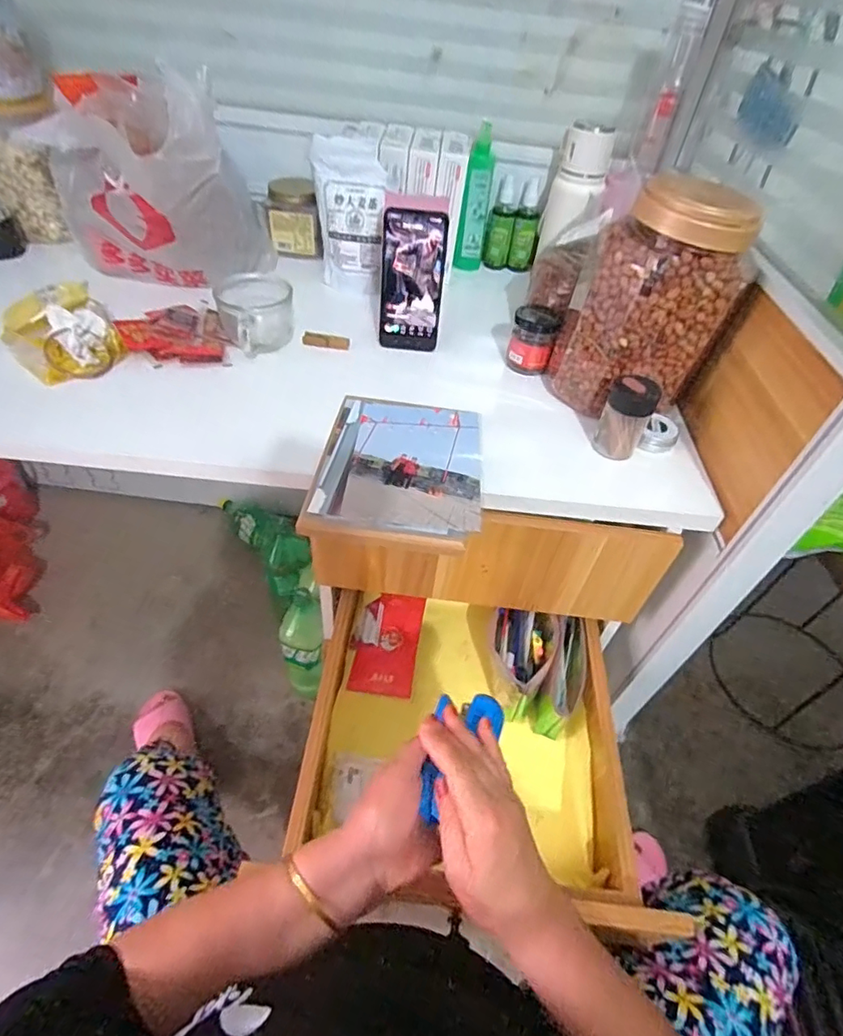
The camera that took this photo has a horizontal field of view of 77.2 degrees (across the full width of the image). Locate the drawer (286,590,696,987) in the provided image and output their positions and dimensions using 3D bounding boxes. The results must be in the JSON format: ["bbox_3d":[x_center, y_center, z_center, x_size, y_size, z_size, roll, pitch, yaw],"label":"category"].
[{"bbox_3d":[0.057,0.245,0.661,0.360,0.133,0.382,8,47,1],"label":"drawer"}]

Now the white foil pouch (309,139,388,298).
[{"bbox_3d":[-0.104,-0.430,0.773,0.095,0.185,0.059,-5,48,-11],"label":"white foil pouch"}]

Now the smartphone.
[{"bbox_3d":[-0.012,-0.297,0.673,0.077,0.166,0.010,3,35,-6],"label":"smartphone"}]

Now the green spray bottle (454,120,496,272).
[{"bbox_3d":[0.086,-0.499,0.849,0.040,0.188,0.051,16,48,8],"label":"green spray bottle"}]

